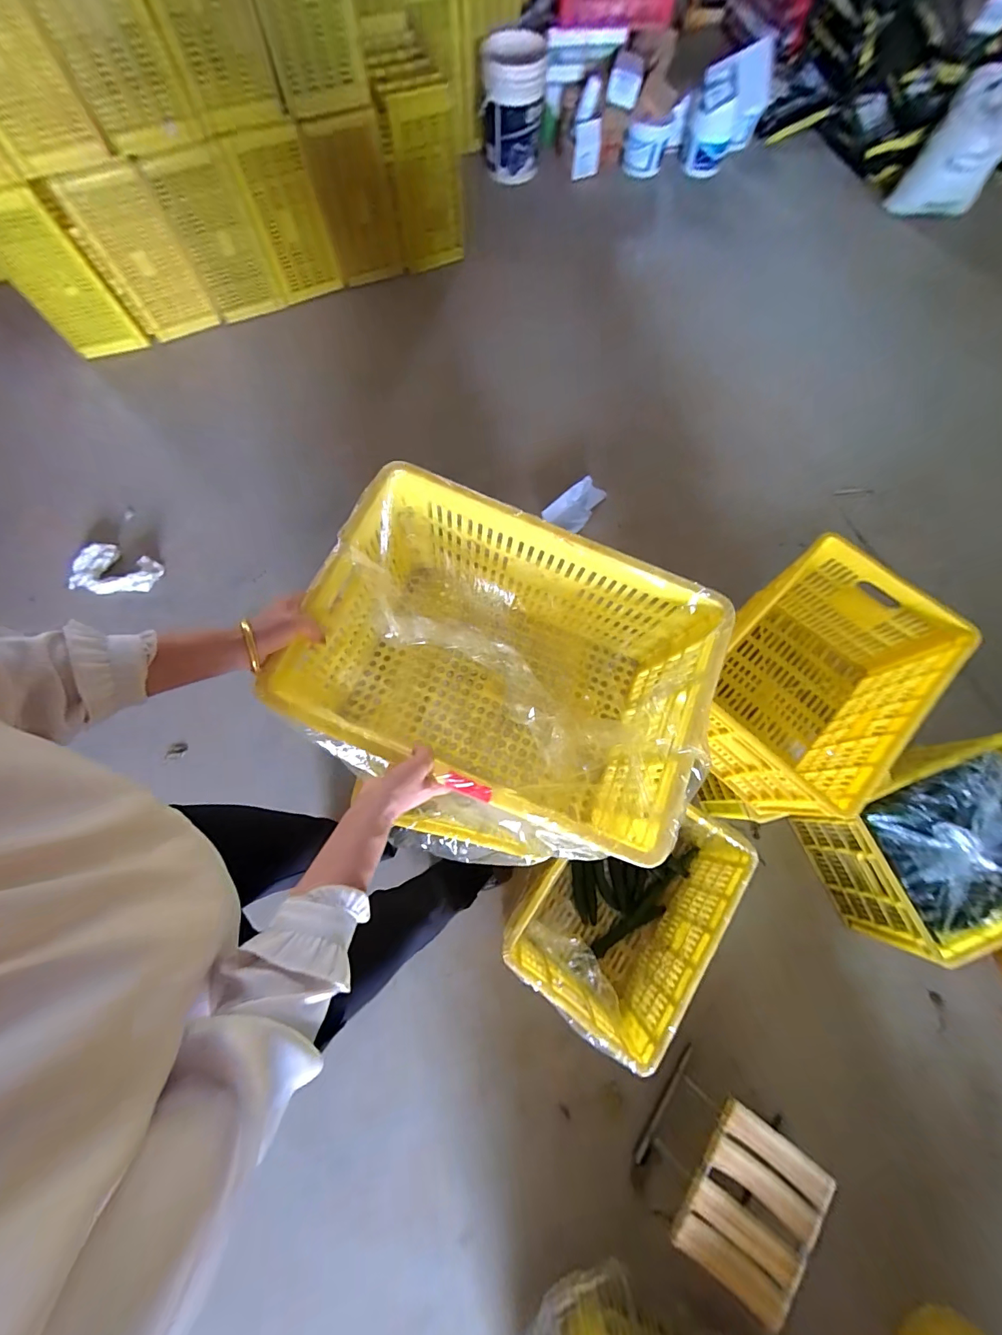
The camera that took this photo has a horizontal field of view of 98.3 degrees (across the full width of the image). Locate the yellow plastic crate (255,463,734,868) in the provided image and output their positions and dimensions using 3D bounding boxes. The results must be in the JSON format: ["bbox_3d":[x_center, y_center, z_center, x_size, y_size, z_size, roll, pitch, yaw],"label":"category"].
[{"bbox_3d":[0.005,0.021,0.680,0.526,0.326,0.387,23,73,7],"label":"yellow plastic crate"}]

